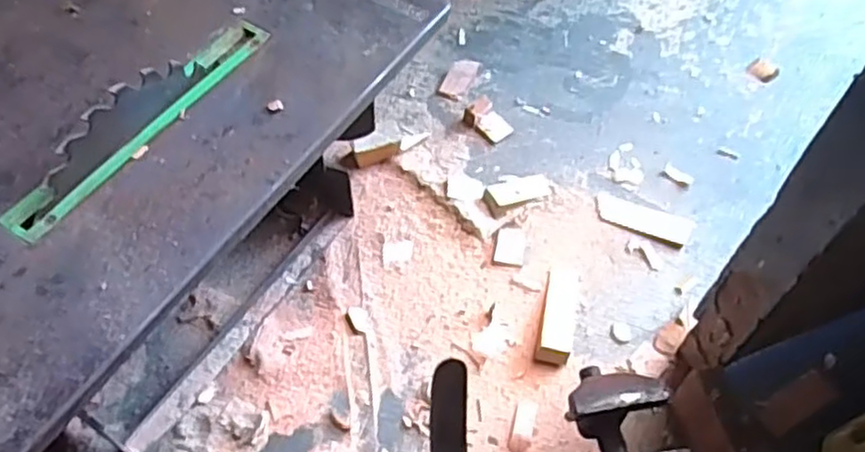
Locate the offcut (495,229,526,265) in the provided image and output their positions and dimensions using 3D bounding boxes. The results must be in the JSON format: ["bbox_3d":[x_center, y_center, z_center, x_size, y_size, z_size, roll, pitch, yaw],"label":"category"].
[{"bbox_3d":[0.080,0.019,0.713,0.029,0.005,0.041,8,58,5],"label":"offcut"}]

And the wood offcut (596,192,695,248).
[{"bbox_3d":[0.223,-0.009,0.739,0.101,0.010,0.042,20,60,12],"label":"wood offcut"}]

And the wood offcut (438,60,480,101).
[{"bbox_3d":[0.031,-0.177,0.847,0.033,0.010,0.064,22,60,14],"label":"wood offcut"}]

